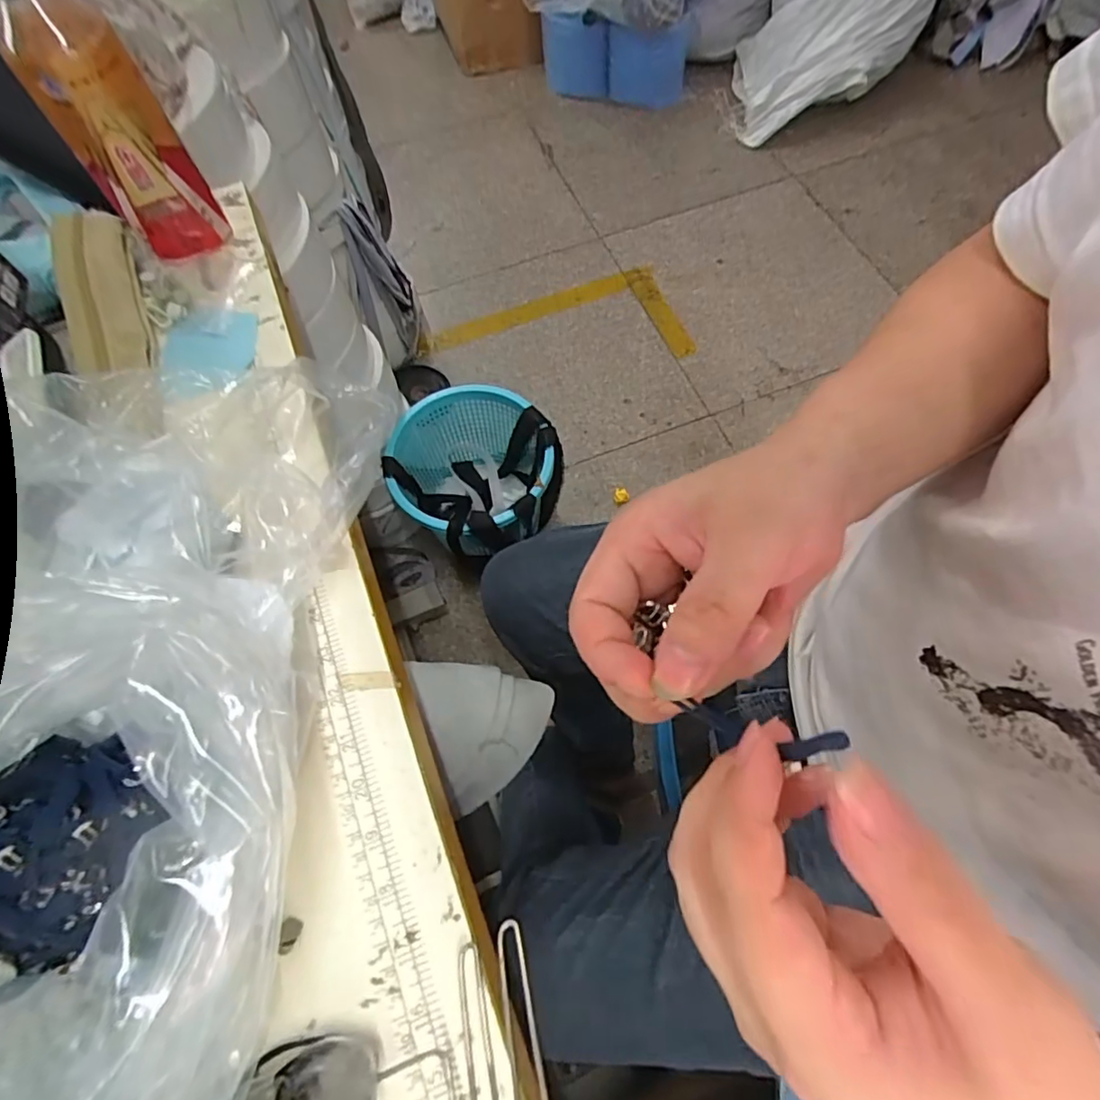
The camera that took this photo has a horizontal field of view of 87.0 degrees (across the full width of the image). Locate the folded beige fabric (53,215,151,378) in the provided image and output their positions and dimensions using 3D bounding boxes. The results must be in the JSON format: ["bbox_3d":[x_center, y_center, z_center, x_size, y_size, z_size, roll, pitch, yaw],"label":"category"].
[{"bbox_3d":[-0.329,-0.189,0.422,0.053,0.011,0.125,-16,85,-5],"label":"folded beige fabric"}]

